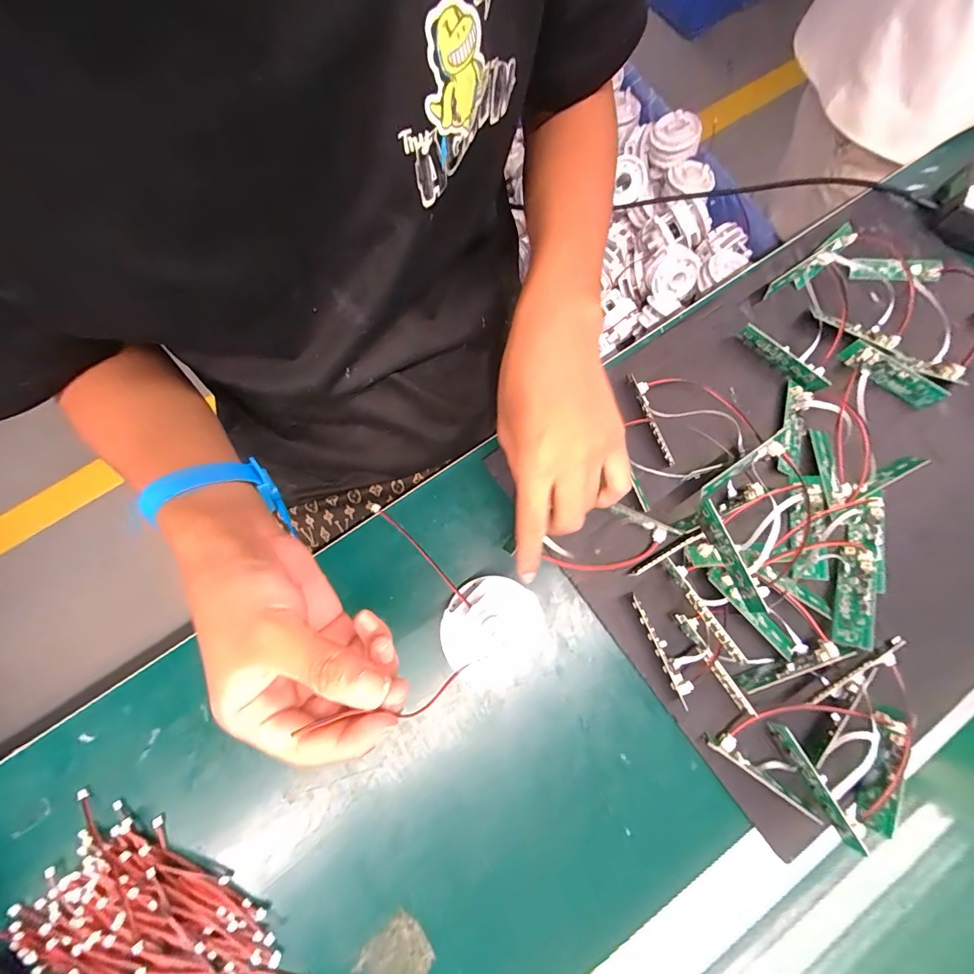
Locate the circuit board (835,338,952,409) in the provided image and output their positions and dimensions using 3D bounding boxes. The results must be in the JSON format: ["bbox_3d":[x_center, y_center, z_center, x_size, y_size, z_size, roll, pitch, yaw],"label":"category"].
[{"bbox_3d":[0.334,-0.093,0.349,0.078,0.024,0.012,37,80,9],"label":"circuit board"}]

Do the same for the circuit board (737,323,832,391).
[{"bbox_3d":[0.249,-0.109,0.355,0.078,0.021,0.011,43,81,10],"label":"circuit board"}]

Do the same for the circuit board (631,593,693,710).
[{"bbox_3d":[0.127,0.115,0.304,0.014,0.014,0.080,-21,77,-4],"label":"circuit board"}]

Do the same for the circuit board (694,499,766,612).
[{"bbox_3d":[0.170,0.048,0.296,0.007,0.021,0.081,-15,77,-4],"label":"circuit board"}]

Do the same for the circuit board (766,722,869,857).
[{"bbox_3d":[0.221,0.201,0.281,0.005,0.016,0.081,-18,68,-26],"label":"circuit board"}]

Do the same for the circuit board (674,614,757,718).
[{"bbox_3d":[0.165,0.126,0.305,0.011,0.015,0.079,-31,78,-7],"label":"circuit board"}]

